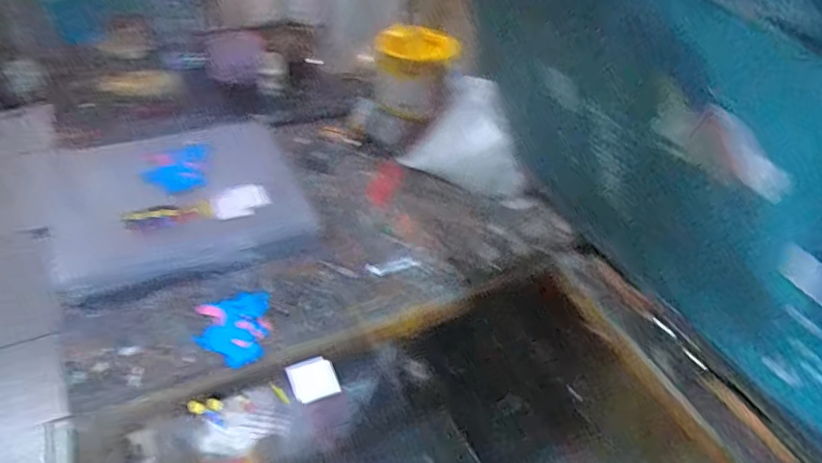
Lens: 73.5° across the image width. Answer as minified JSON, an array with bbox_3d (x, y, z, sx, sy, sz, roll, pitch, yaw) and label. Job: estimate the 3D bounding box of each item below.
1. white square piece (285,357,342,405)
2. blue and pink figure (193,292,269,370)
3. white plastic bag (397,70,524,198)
[{"bbox_3d":[-0.097,0.147,0.546,0.044,0.007,0.043,-17,47,-20],"label":"white square piece"},{"bbox_3d":[-0.188,0.103,0.580,0.072,0.009,0.090,-2,44,-7],"label":"blue and pink figure"},{"bbox_3d":[0.083,-0.130,0.758,0.171,0.140,0.056,25,47,21],"label":"white plastic bag"}]

